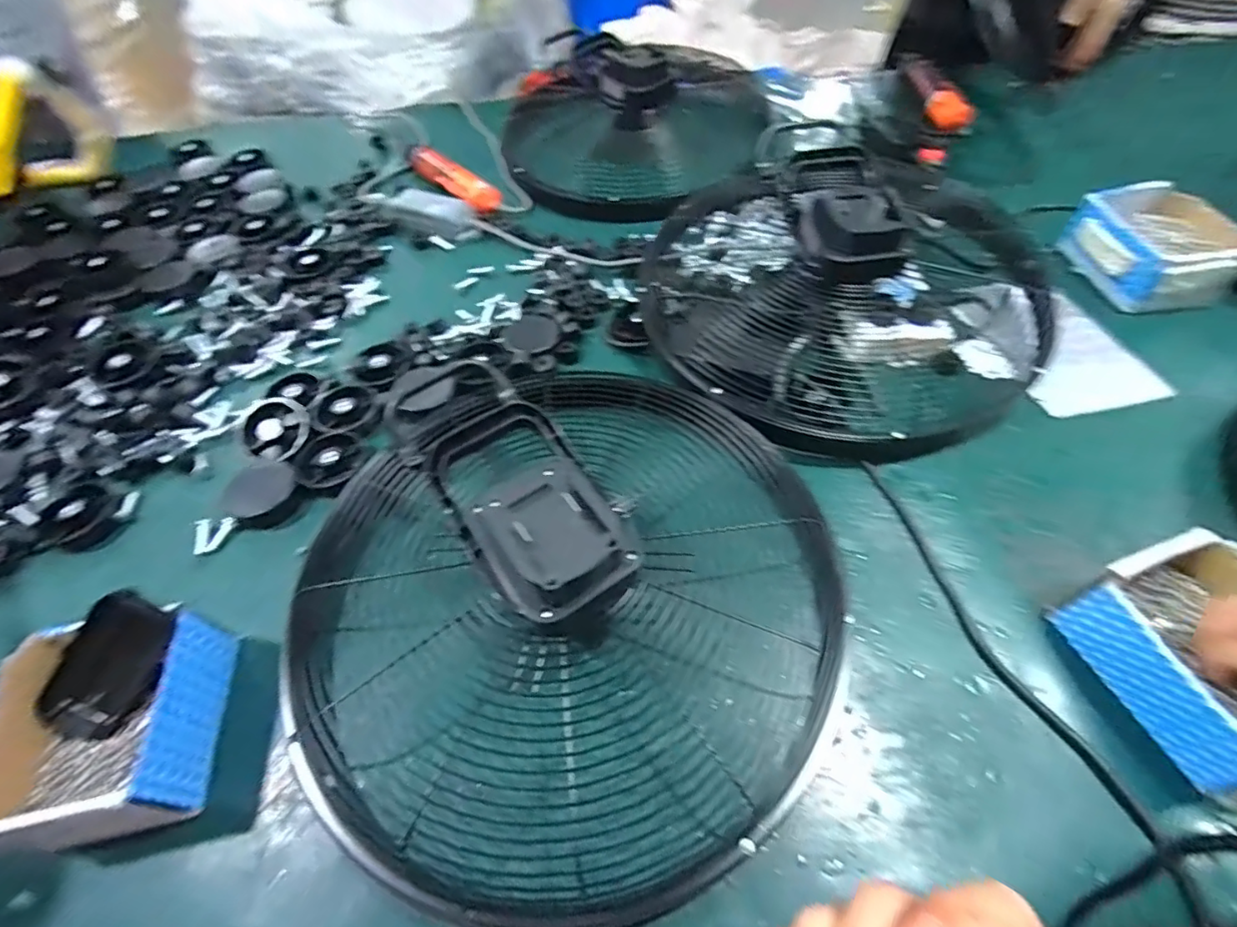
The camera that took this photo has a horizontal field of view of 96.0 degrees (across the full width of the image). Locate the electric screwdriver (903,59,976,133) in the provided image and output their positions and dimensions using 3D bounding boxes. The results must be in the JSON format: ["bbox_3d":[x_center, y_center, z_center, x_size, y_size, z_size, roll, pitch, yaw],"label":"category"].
[{"bbox_3d":[0.520,-0.611,0.924,0.060,0.049,0.205,-2,54,2],"label":"electric screwdriver"}]

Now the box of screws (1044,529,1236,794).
[{"bbox_3d":[0.407,0.132,0.388,0.111,0.071,0.137,-14,54,-6],"label":"box of screws"}]

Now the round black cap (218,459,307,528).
[{"bbox_3d":[-0.348,0.026,0.541,0.072,0.024,0.065,23,58,19],"label":"round black cap"}]

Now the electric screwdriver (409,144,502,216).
[{"bbox_3d":[-0.259,-0.442,0.861,0.048,0.032,0.207,-37,59,-21],"label":"electric screwdriver"}]

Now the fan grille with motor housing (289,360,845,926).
[{"bbox_3d":[-0.049,0.092,0.421,0.418,0.128,0.395,3,54,6],"label":"fan grille with motor housing"}]

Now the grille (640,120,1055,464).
[{"bbox_3d":[0.244,-0.215,0.613,0.421,0.139,0.400,-2,54,3],"label":"grille"}]

